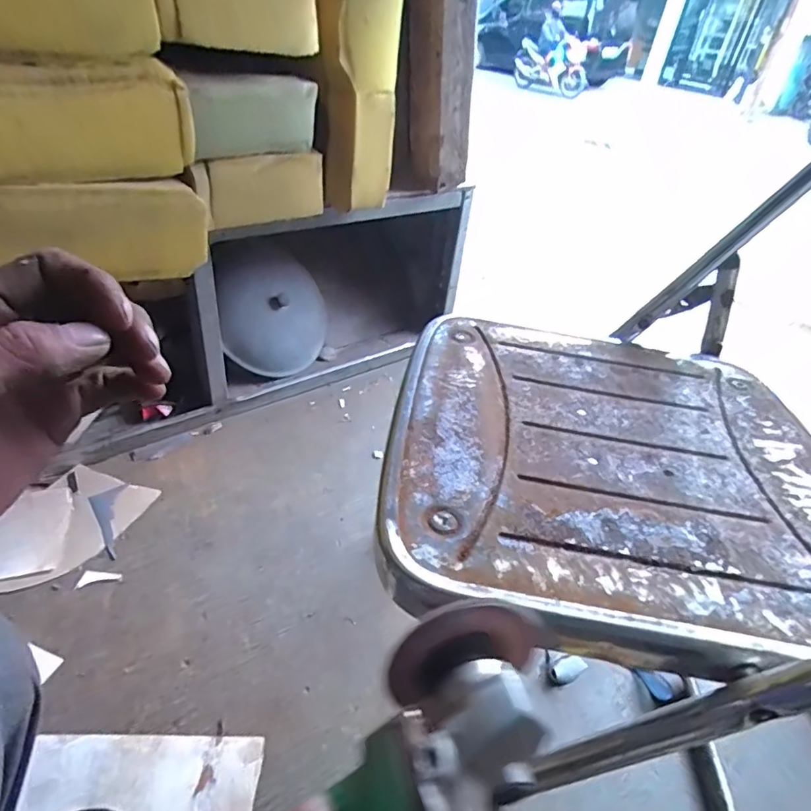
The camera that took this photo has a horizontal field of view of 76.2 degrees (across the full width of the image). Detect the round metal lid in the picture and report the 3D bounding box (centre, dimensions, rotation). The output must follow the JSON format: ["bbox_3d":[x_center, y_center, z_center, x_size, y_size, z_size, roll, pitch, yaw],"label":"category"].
[{"bbox_3d":[-0.245,-0.187,1.015,0.250,0.259,0.051,-23,48,-33],"label":"round metal lid"}]

